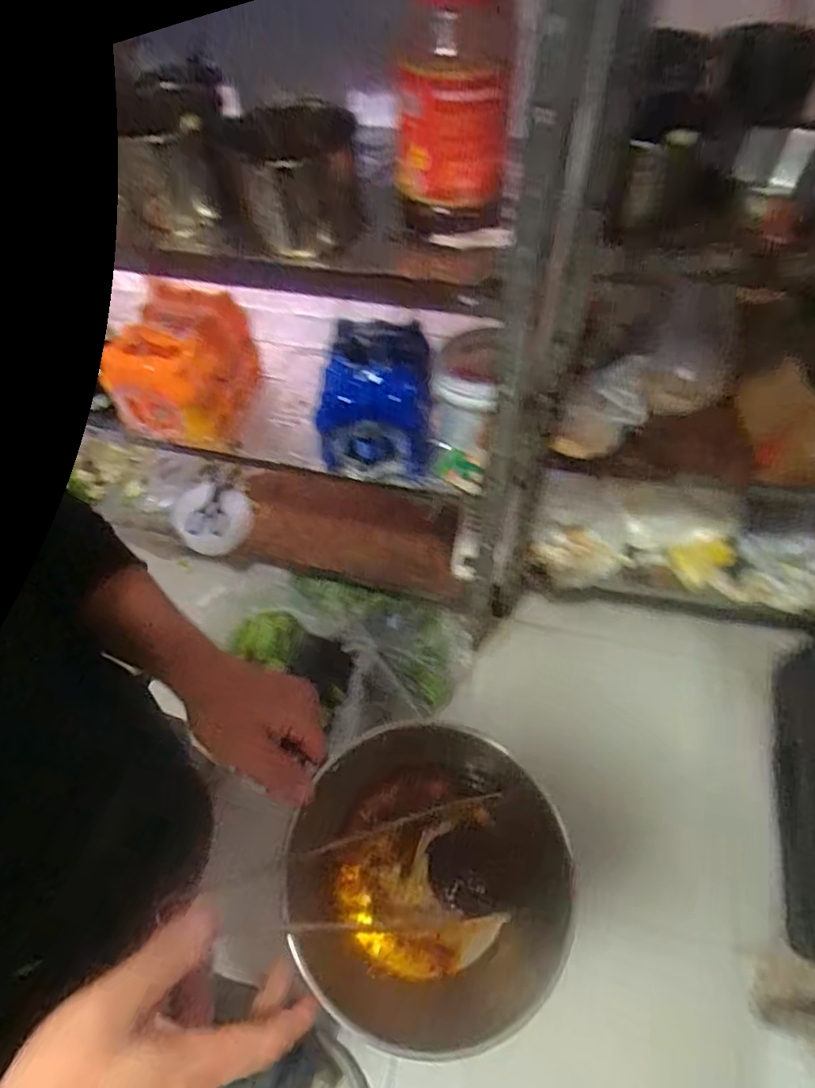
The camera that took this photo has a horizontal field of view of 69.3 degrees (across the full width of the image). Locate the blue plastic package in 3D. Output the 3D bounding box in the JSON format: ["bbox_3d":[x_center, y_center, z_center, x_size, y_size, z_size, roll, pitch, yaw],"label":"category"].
[{"bbox_3d":[-0.043,-0.235,0.975,0.202,0.161,0.204,1,57,3],"label":"blue plastic package"}]

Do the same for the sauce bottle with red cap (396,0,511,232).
[{"bbox_3d":[0.045,-0.434,0.603,0.115,0.233,0.126,1,57,3],"label":"sauce bottle with red cap"}]

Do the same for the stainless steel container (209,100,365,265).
[{"bbox_3d":[-0.129,-0.414,0.672,0.141,0.121,0.111,-12,57,-5],"label":"stainless steel container"}]

